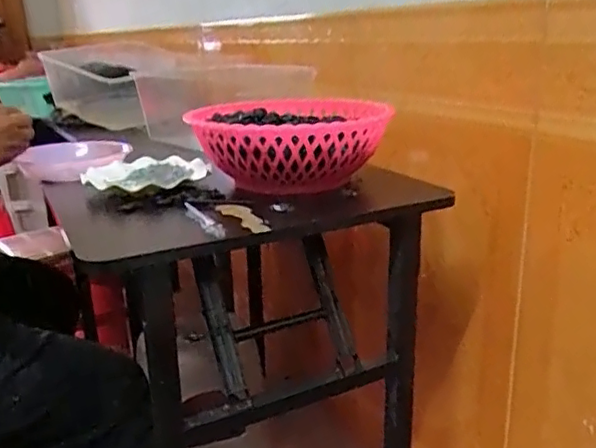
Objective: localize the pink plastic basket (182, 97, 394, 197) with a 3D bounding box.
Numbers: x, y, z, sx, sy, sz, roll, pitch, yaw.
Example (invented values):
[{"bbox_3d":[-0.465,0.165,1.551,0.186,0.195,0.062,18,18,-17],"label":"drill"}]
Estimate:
[{"bbox_3d":[-0.007,-0.121,0.897,0.289,0.101,0.303,2,18,13],"label":"pink plastic basket"}]

